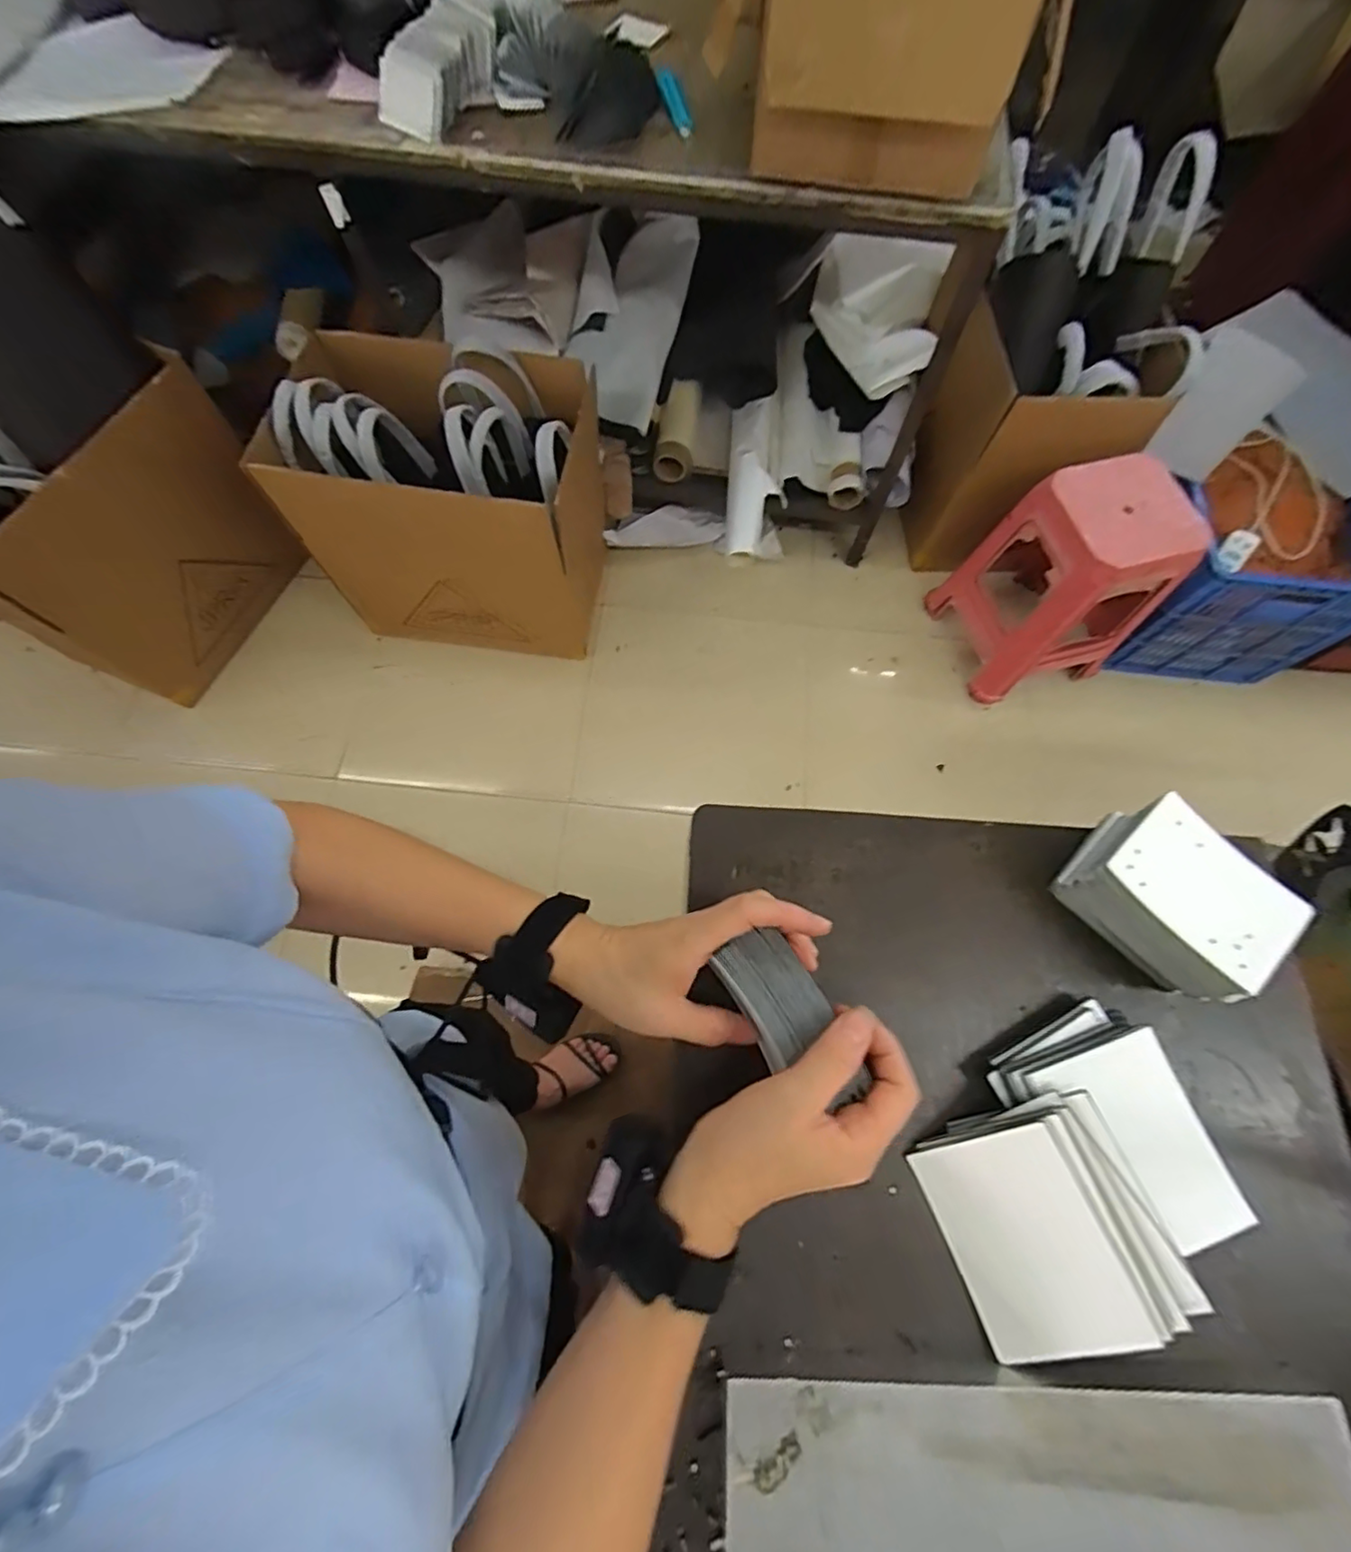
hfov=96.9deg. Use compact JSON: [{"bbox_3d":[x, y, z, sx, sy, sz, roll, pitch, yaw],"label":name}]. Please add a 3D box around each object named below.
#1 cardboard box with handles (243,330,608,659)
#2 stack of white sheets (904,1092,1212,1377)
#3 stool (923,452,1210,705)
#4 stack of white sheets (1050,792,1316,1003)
[{"bbox_3d":[-0.518,-0.636,1.424,0.633,0.551,0.456,11,70,4],"label":"cardboard box with handles"},{"bbox_3d":[0.212,0.256,0.345,0.113,0.032,0.112,-29,66,19],"label":"stack of white sheets"},{"bbox_3d":[0.909,-0.465,1.445,0.327,0.453,0.365,-13,70,-5],"label":"stool"},{"bbox_3d":[0.328,0.081,0.395,0.078,0.064,0.110,-40,75,-13],"label":"stack of white sheets"}]

